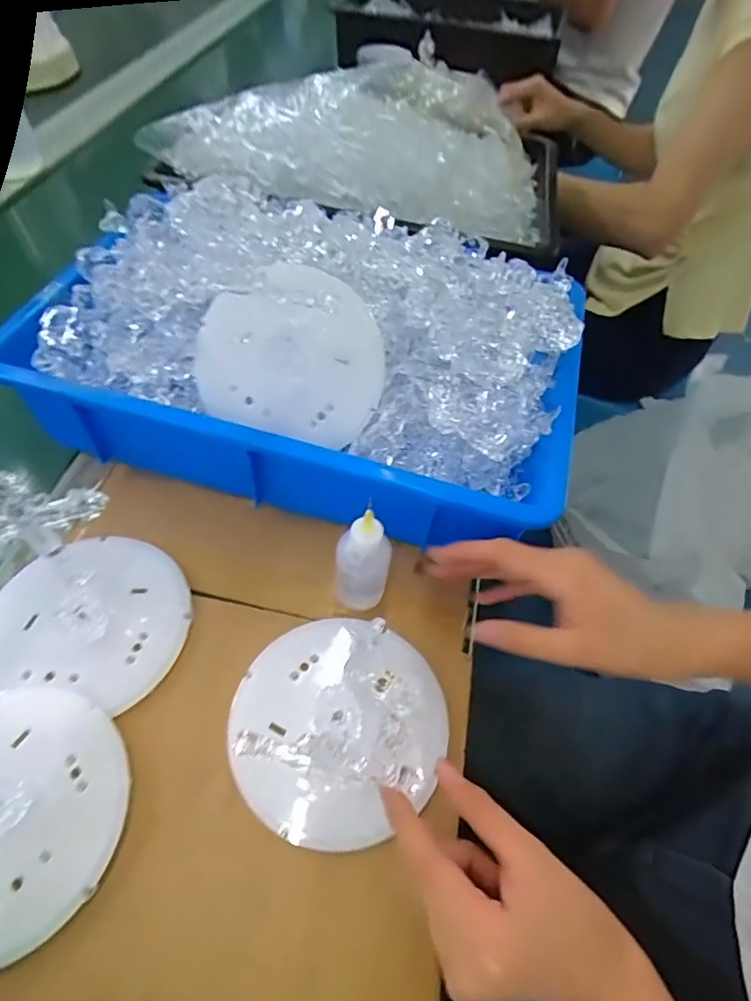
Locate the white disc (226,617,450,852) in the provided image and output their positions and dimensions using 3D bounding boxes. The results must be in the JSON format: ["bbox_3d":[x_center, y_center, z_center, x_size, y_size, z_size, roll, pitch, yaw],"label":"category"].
[{"bbox_3d":[-0.022,0.132,0.326,0.125,0.019,0.125,2,54,-3],"label":"white disc"}]

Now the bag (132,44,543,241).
[{"bbox_3d":[-0.023,-0.367,0.547,0.400,0.096,0.169,16,55,8],"label":"bag"}]

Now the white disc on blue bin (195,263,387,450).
[{"bbox_3d":[-0.060,-0.099,0.367,0.129,0.108,0.020,15,18,3],"label":"white disc on blue bin"}]

